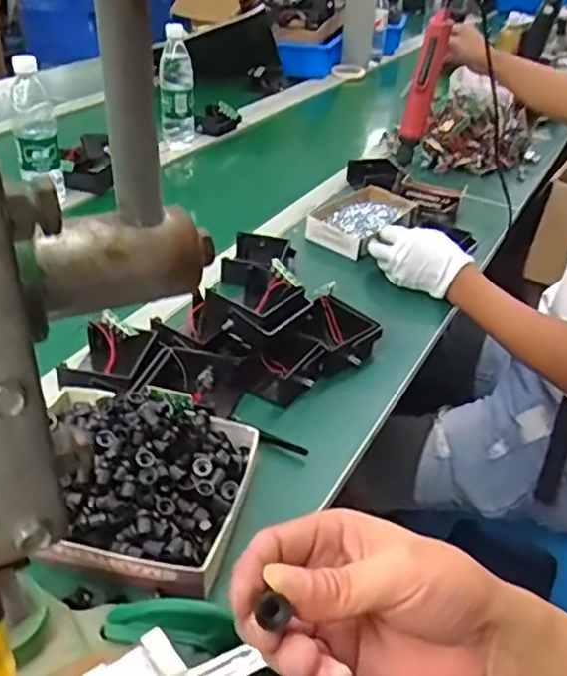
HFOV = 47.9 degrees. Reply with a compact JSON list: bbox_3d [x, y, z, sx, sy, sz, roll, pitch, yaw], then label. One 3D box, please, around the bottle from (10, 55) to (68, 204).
[{"bbox_3d":[-0.385,-0.316,0.998,0.062,0.219,0.064,-7,37,-15],"label":"bottle"}]

